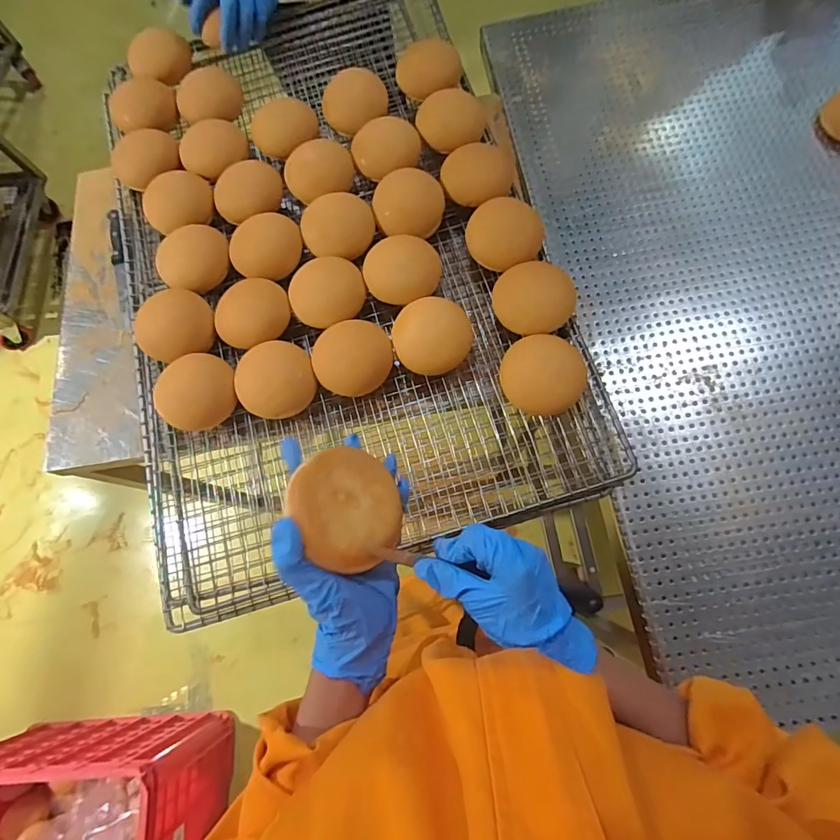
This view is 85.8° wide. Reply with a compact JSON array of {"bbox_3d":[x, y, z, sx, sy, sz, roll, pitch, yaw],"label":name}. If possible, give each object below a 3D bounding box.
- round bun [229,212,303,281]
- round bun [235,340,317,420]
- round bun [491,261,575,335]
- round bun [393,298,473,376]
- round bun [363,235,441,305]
[{"bbox_3d":[-0.208,-0.232,0.605,0.094,0.045,0.073,-9,73,-1],"label":"round bun"},{"bbox_3d":[-0.179,-0.048,0.563,0.090,0.054,0.091,-1,73,2],"label":"round bun"},{"bbox_3d":[0.142,-0.148,0.574,0.094,0.062,0.080,-5,74,3],"label":"round bun"},{"bbox_3d":[0.015,-0.100,0.565,0.093,0.057,0.092,-1,74,4],"label":"round bun"},{"bbox_3d":[-0.022,-0.195,0.604,0.100,0.053,0.084,-24,74,-2],"label":"round bun"}]

